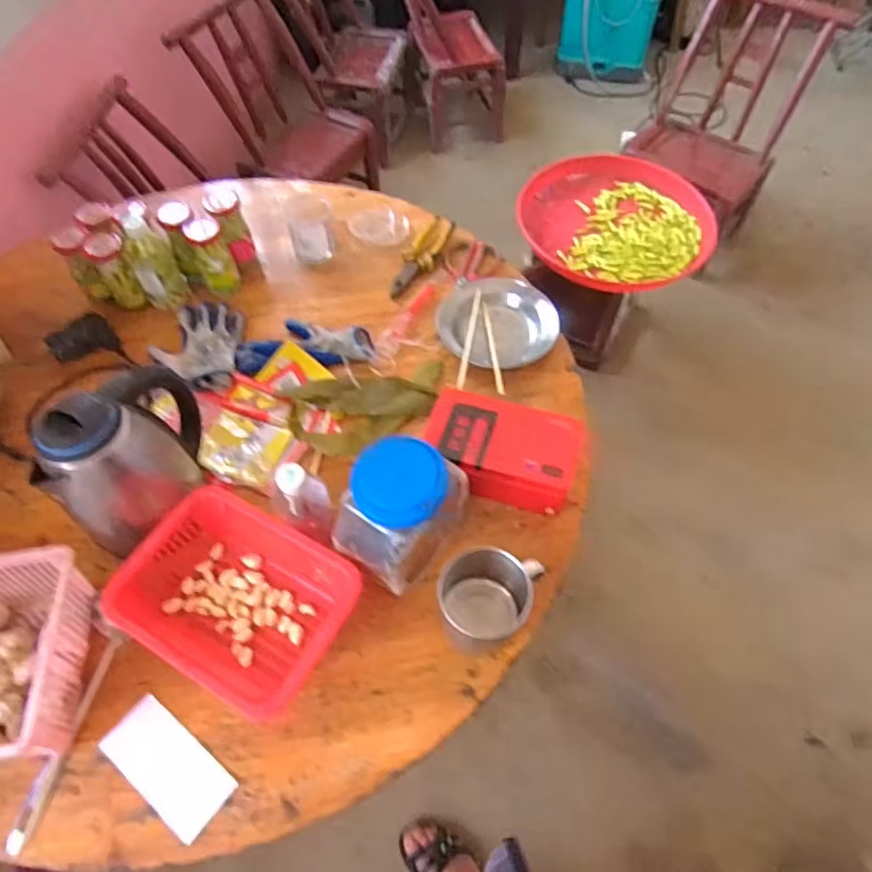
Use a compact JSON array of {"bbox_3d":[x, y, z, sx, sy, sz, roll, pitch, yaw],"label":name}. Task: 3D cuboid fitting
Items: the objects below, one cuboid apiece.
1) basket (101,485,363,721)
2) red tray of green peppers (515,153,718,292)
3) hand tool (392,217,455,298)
[{"bbox_3d":[-0.233,0.195,0.730,0.257,0.080,0.188,27,62,17],"label":"basket"},{"bbox_3d":[0.430,-0.527,1.481,0.466,0.069,0.449,23,61,15],"label":"red tray of green peppers"},{"bbox_3d":[-0.021,-0.321,1.079,0.055,0.023,0.207,21,61,14],"label":"hand tool"}]

